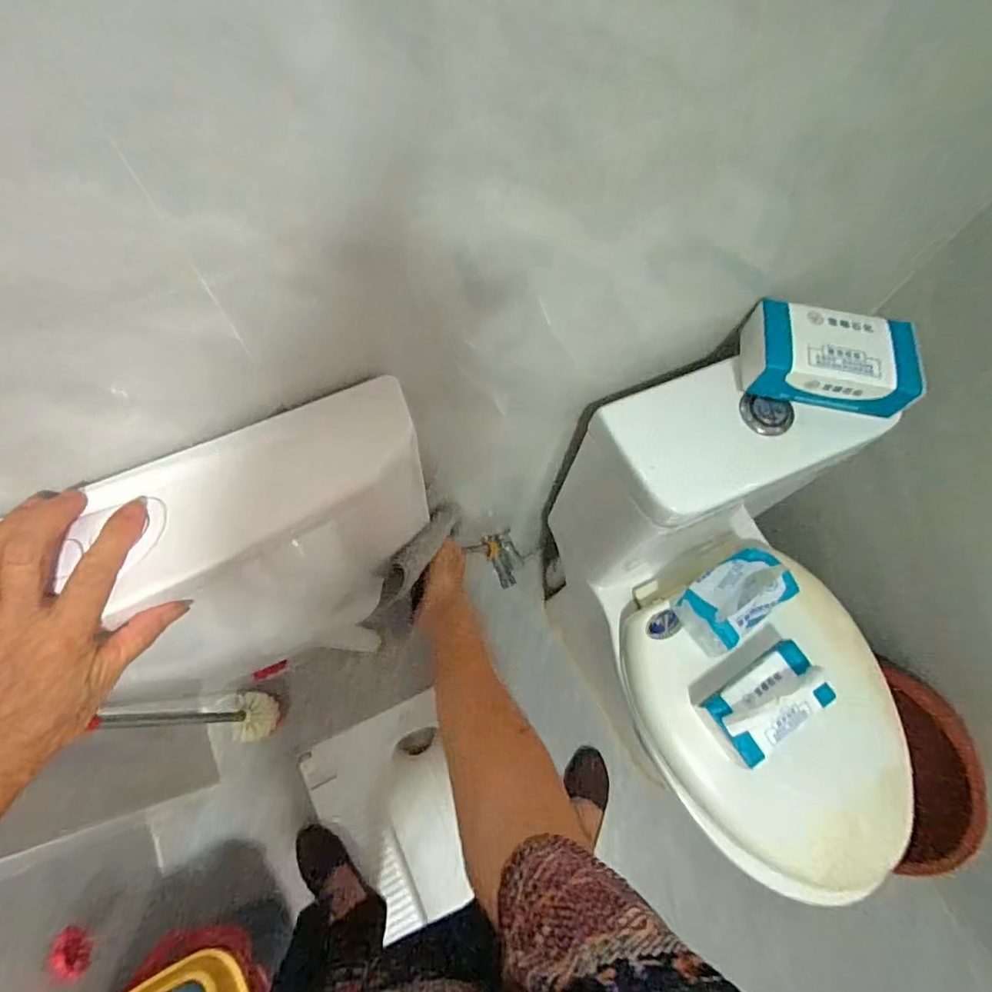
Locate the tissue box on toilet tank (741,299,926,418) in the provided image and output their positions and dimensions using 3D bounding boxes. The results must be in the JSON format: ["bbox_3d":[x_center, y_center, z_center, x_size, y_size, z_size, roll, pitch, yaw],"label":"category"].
[{"bbox_3d":[0.336,-0.138,0.547,0.156,0.047,0.094,9,71,1],"label":"tissue box on toilet tank"}]

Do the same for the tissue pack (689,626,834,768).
[{"bbox_3d":[0.354,0.264,0.725,0.177,0.078,0.106,-31,75,-12],"label":"tissue pack"}]

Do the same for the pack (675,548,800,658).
[{"bbox_3d":[0.332,0.141,0.765,0.148,0.075,0.101,-37,76,-13],"label":"pack"}]

